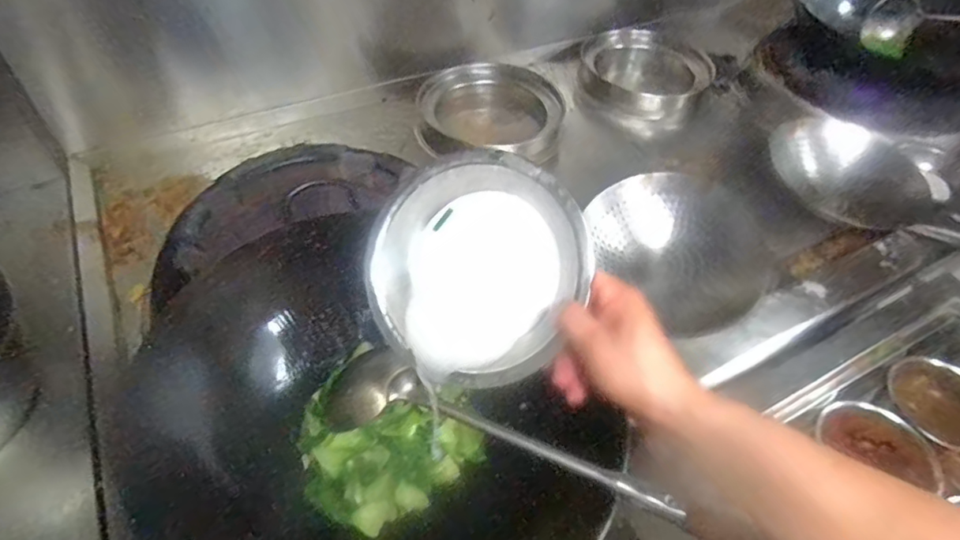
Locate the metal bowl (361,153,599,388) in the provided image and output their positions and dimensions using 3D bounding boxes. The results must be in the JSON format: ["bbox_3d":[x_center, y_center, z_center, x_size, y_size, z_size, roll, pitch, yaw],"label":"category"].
[{"bbox_3d":[-0.003,0.000,0.486,0.178,0.046,0.186,-1,87,13],"label":"metal bowl"}]

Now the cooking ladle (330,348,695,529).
[{"bbox_3d":[-0.002,0.168,0.588,0.403,0.072,0.091,15,49,26],"label":"cooking ladle"}]

